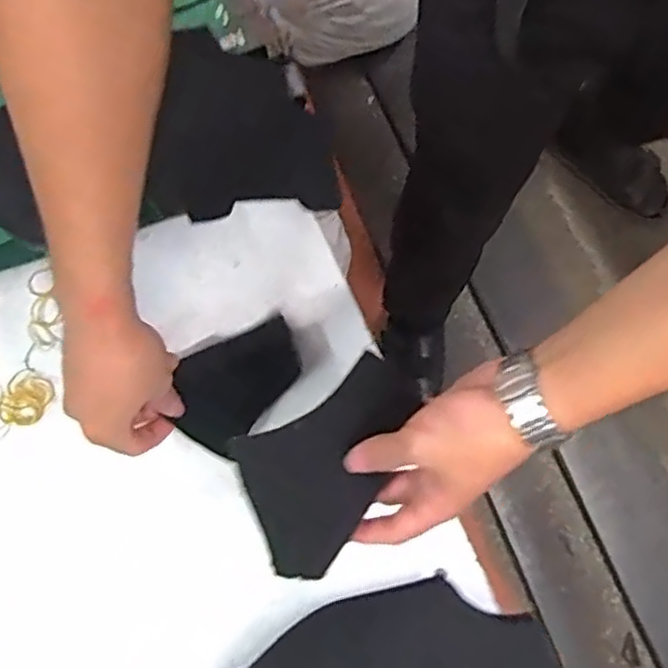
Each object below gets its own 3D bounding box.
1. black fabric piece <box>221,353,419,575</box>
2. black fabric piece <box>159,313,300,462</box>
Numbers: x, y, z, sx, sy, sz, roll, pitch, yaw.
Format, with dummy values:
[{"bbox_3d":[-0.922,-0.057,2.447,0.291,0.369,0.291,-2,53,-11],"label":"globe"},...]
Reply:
[{"bbox_3d":[0.003,0.087,0.466,0.137,0.009,0.098,-33,79,-13],"label":"black fabric piece"},{"bbox_3d":[-0.083,0.036,0.570,0.081,0.014,0.118,35,77,10],"label":"black fabric piece"}]

